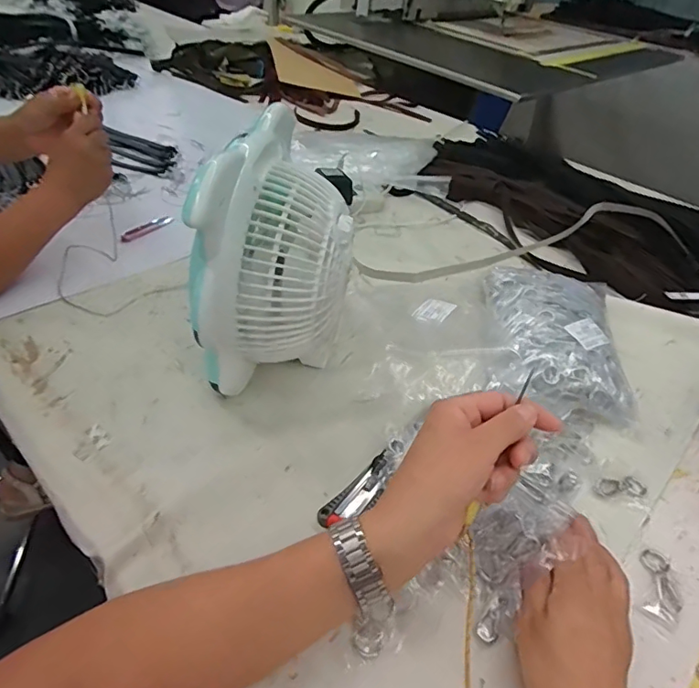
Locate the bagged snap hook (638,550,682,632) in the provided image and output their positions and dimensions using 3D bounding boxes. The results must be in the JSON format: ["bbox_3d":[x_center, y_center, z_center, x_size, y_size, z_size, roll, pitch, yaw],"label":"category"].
[{"bbox_3d":[0.273,0.211,0.452,0.031,0.008,0.070,24,44,18],"label":"bagged snap hook"}]

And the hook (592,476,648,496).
[{"bbox_3d":[0.277,0.145,0.529,0.059,0.007,0.021,0,42,-8],"label":"hook"}]

